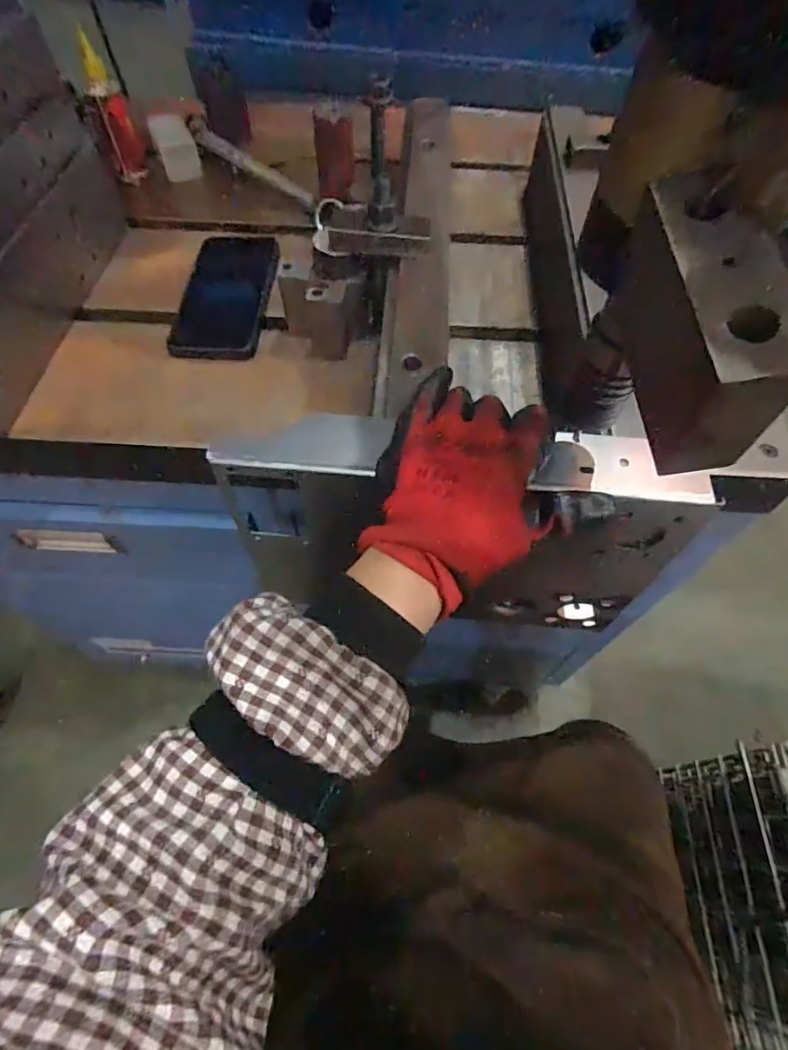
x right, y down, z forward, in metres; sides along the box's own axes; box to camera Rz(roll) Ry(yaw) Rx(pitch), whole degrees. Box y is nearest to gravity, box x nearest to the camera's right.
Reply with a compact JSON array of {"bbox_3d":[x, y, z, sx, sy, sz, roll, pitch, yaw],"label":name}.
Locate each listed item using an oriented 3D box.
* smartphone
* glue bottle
[{"bbox_3d":[-0.164,-0.232,0.523,0.084,0.012,0.174,3,59,-1],"label":"smartphone"},{"bbox_3d":[-0.307,-0.452,0.579,0.035,0.123,0.032,-16,61,-12],"label":"glue bottle"}]

